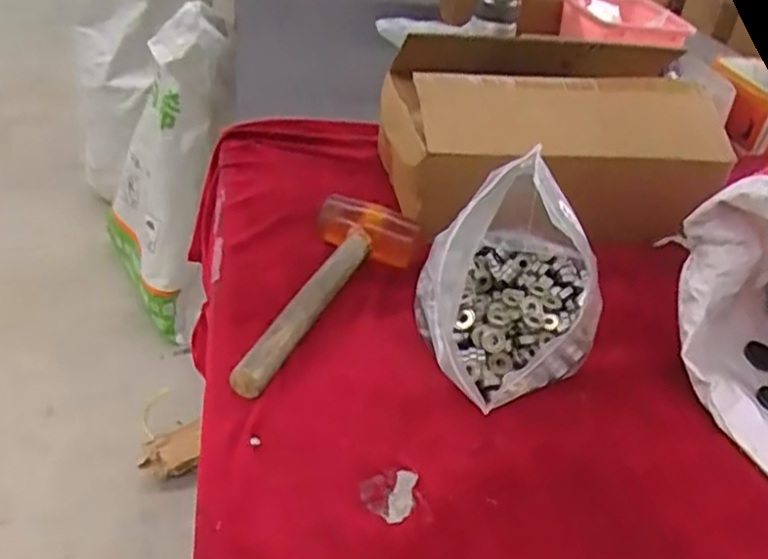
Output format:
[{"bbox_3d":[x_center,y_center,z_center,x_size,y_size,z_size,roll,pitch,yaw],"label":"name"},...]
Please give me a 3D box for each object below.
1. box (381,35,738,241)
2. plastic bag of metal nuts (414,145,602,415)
[{"bbox_3d":[0.210,-0.164,0.842,0.395,0.130,0.237,-3,36,-18],"label":"box"},{"bbox_3d":[0.115,-0.007,0.619,0.157,0.165,0.224,10,35,4],"label":"plastic bag of metal nuts"}]

